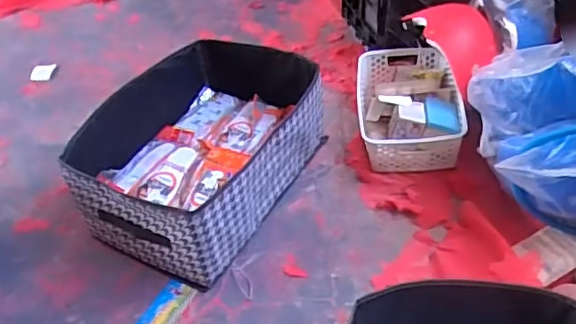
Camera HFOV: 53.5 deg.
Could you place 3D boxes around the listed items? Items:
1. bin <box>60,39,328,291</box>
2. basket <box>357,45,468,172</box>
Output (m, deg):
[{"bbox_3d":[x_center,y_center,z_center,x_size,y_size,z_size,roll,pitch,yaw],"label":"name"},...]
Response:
[{"bbox_3d":[-0.155,-0.028,1.068,0.330,0.177,0.444,18,50,24],"label":"bin"},{"bbox_3d":[0.247,-0.124,1.182,0.197,0.093,0.330,0,44,7],"label":"basket"}]

